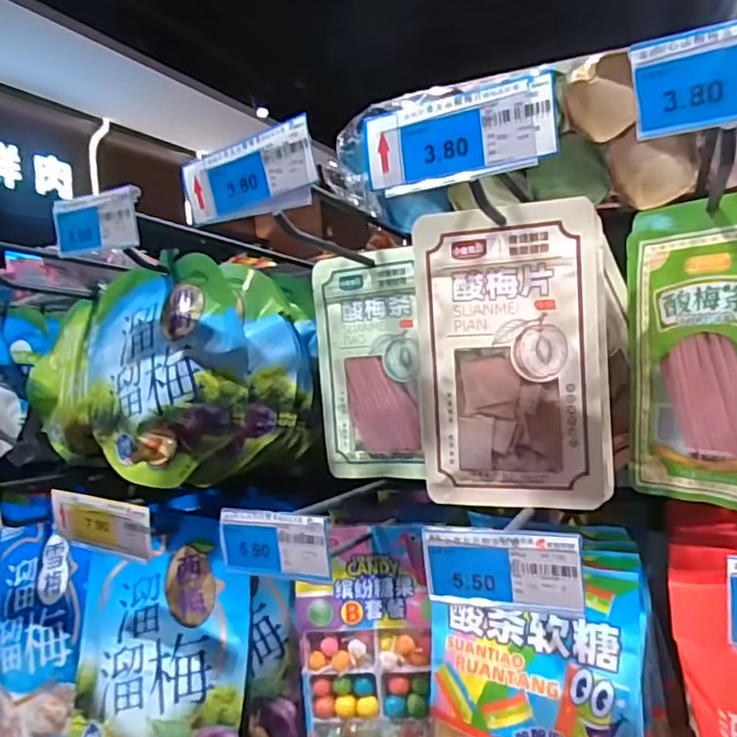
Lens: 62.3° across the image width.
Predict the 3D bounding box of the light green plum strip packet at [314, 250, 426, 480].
[{"bbox_3d":[0.001,0.000,0.524,0.093,0.190,0.021,-2,1,24],"label":"light green plum strip packet"}]

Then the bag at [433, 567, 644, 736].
[{"bbox_3d":[0.097,0.218,0.374,0.133,0.182,0.034,-3,3,31],"label":"bag"}]

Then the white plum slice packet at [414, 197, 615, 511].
[{"bbox_3d":[0.089,-0.007,0.390,0.114,0.186,0.008,-4,2,19],"label":"white plum slice packet"}]

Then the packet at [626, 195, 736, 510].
[{"bbox_3d":[0.213,-0.010,0.383,0.010,0.187,0.102,0,0,-36],"label":"packet"}]

